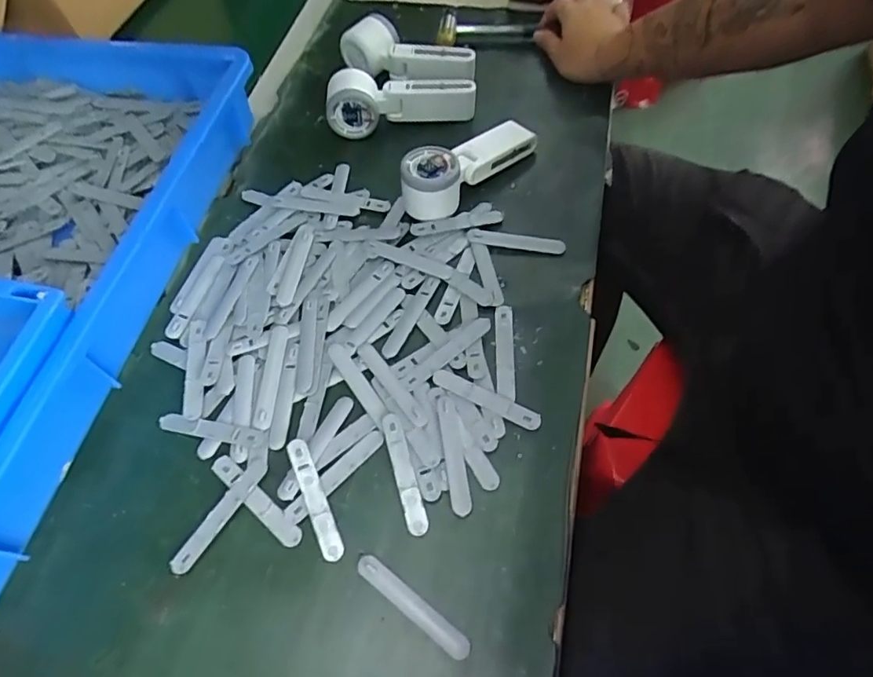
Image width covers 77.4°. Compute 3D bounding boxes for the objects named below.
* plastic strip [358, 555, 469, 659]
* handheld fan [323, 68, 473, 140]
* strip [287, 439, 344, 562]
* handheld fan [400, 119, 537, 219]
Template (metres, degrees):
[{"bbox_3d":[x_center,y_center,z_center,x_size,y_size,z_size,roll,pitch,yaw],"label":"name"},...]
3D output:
[{"bbox_3d":[-0.017,0.184,0.377,0.093,0.006,0.015,34,68,16],"label":"plastic strip"},{"bbox_3d":[-0.041,-0.264,0.624,0.164,0.072,0.045,-3,59,3],"label":"handheld fan"},{"bbox_3d":[-0.093,0.122,0.417,0.016,0.010,0.094,-21,65,-11],"label":"strip"},{"bbox_3d":[0.029,-0.180,0.561,0.172,0.052,0.053,-40,64,-18],"label":"handheld fan"}]

